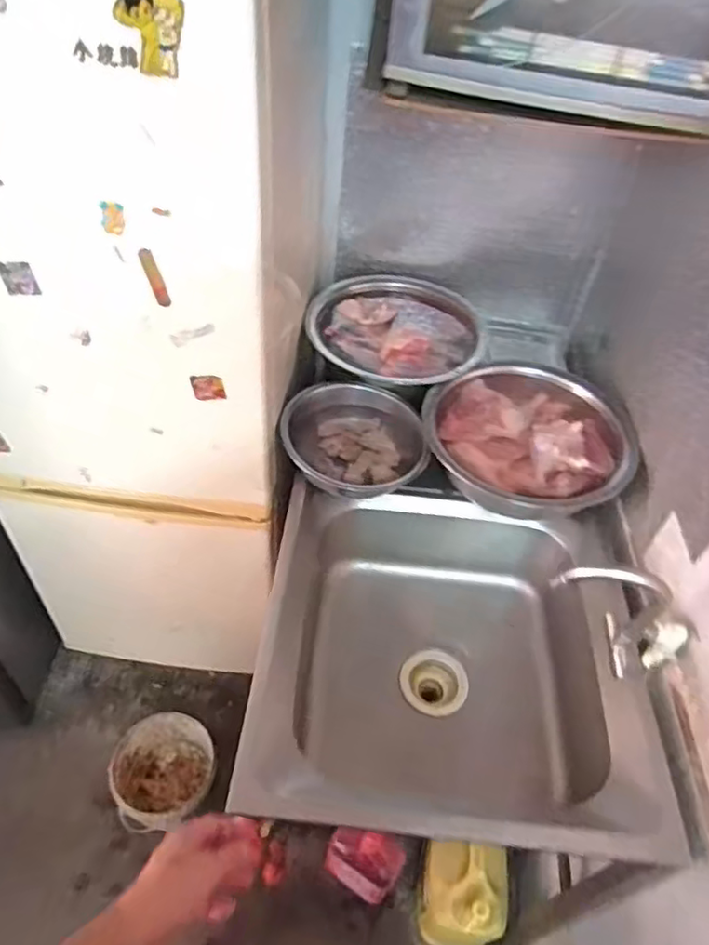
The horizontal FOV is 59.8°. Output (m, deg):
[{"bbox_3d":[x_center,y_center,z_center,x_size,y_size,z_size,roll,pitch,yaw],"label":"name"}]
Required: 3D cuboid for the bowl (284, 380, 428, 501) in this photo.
[{"bbox_3d":[-0.002,-0.049,1.006,0.228,0.086,0.186,3,47,-3],"label":"bowl"}]

